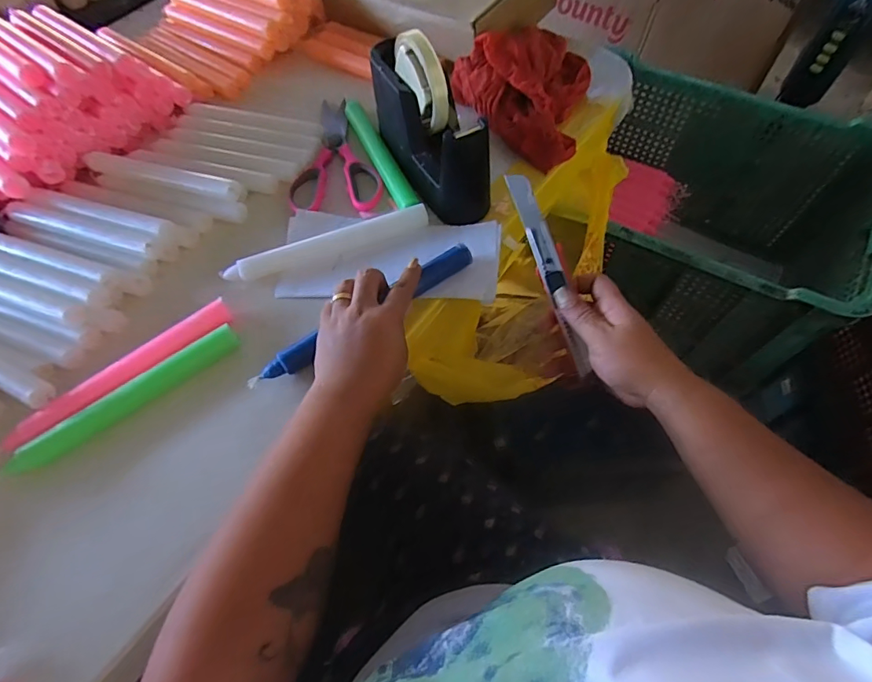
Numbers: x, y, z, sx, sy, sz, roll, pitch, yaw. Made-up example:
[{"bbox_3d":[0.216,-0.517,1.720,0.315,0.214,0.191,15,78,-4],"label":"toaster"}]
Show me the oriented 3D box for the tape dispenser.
[{"bbox_3d":[-0.011,-0.225,0.476,0.062,0.123,0.186,-28,64,-11],"label":"tape dispenser"}]

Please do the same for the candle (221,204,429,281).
[{"bbox_3d":[-0.110,-0.097,0.485,0.209,0.027,0.022,-19,62,-7],"label":"candle"}]

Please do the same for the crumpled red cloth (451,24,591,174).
[{"bbox_3d":[0.126,-0.303,0.557,0.162,0.047,0.188,-33,65,-14],"label":"crumpled red cloth"}]

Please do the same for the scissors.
[{"bbox_3d":[-0.130,-0.222,0.559,0.101,0.019,0.200,-16,62,-5],"label":"scissors"}]

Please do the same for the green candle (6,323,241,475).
[{"bbox_3d":[-0.263,0.046,0.402,0.193,0.019,0.024,-36,66,-15],"label":"green candle"}]

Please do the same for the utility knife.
[{"bbox_3d":[0.101,-0.059,0.411,0.017,0.015,0.184,-19,89,-7],"label":"utility knife"}]

